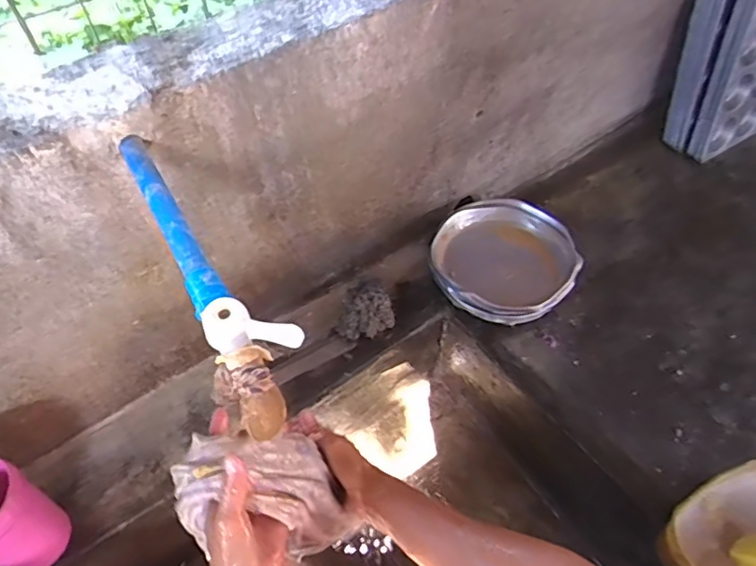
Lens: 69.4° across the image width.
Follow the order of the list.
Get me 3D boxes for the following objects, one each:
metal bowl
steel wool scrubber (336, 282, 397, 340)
[{"bbox_3d":[0.185,-0.030,0.814,0.208,0.064,0.198,0,54,1],"label":"metal bowl"},{"bbox_3d":[-0.021,0.038,0.782,0.083,0.032,0.075,-10,54,-7],"label":"steel wool scrubber"}]

